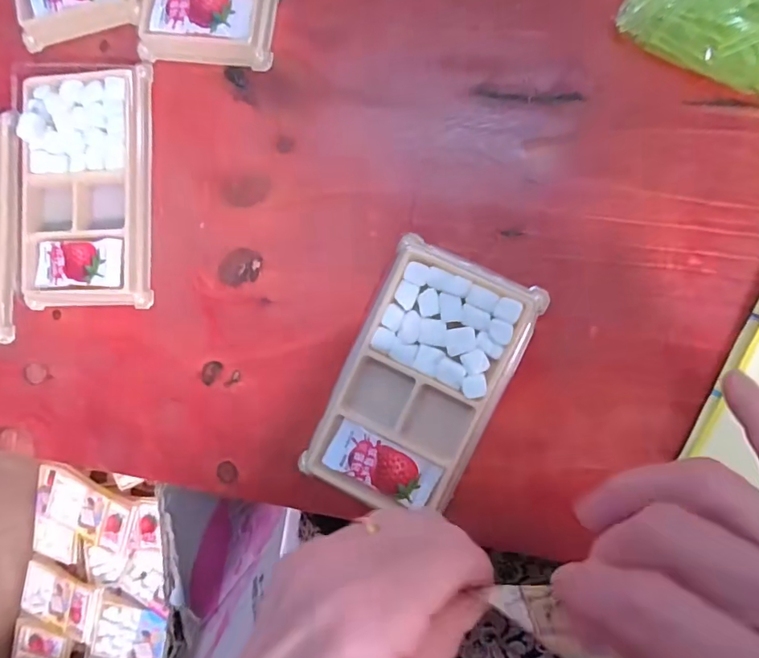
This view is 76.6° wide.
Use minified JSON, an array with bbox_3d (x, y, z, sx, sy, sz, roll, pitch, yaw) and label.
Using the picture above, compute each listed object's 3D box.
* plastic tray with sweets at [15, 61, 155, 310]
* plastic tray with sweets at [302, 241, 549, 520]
[{"bbox_3d":[-0.172,-0.086,0.278,0.078,0.013,0.143,-1,90,9],"label":"plastic tray with sweets"},{"bbox_3d":[0.023,0.027,0.246,0.077,0.013,0.129,24,94,8],"label":"plastic tray with sweets"}]

